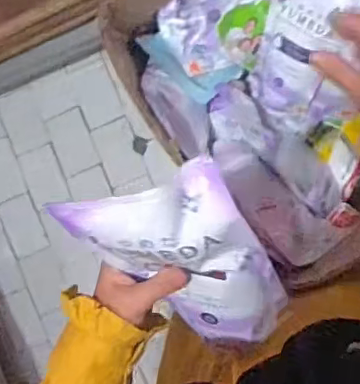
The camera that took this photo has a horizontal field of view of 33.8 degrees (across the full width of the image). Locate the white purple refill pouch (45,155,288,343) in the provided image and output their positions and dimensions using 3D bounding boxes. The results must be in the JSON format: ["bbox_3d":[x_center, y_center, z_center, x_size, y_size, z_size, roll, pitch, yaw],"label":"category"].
[{"bbox_3d":[0.008,0.058,0.445,0.112,0.031,0.186,-19,131,22],"label":"white purple refill pouch"}]

